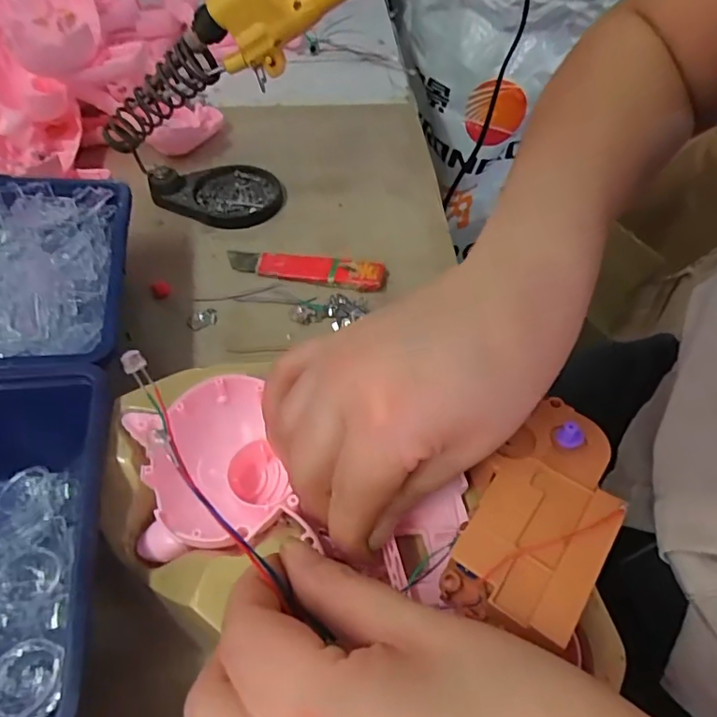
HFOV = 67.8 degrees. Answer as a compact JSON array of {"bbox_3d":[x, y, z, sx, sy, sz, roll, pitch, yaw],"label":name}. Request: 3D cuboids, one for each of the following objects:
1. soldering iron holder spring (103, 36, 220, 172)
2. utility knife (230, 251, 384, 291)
[{"bbox_3d":[-0.131,-0.167,0.350,0.093,0.034,0.025,-26,45,29],"label":"soldering iron holder spring"},{"bbox_3d":[-0.035,-0.061,0.353,0.106,0.010,0.022,9,52,6],"label":"utility knife"}]

